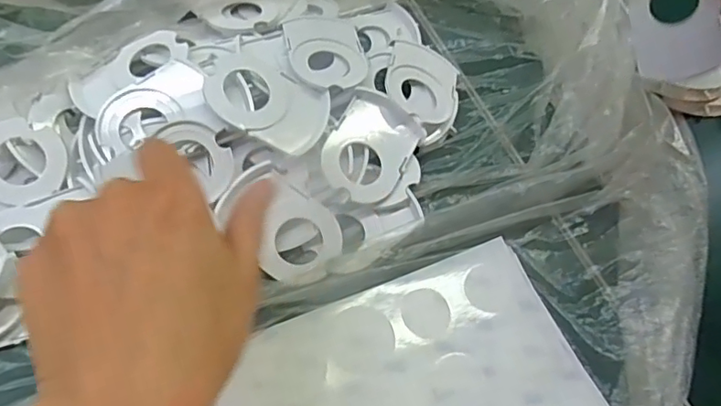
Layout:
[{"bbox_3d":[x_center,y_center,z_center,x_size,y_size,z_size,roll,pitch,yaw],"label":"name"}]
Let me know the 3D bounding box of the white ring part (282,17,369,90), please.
[{"bbox_3d":[-0.025,-0.109,0.385,0.053,0.010,0.070,-10,62,-10],"label":"white ring part"}]

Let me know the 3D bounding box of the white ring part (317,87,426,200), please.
[{"bbox_3d":[0.007,-0.039,0.361,0.052,0.016,0.074,22,62,8],"label":"white ring part"}]

